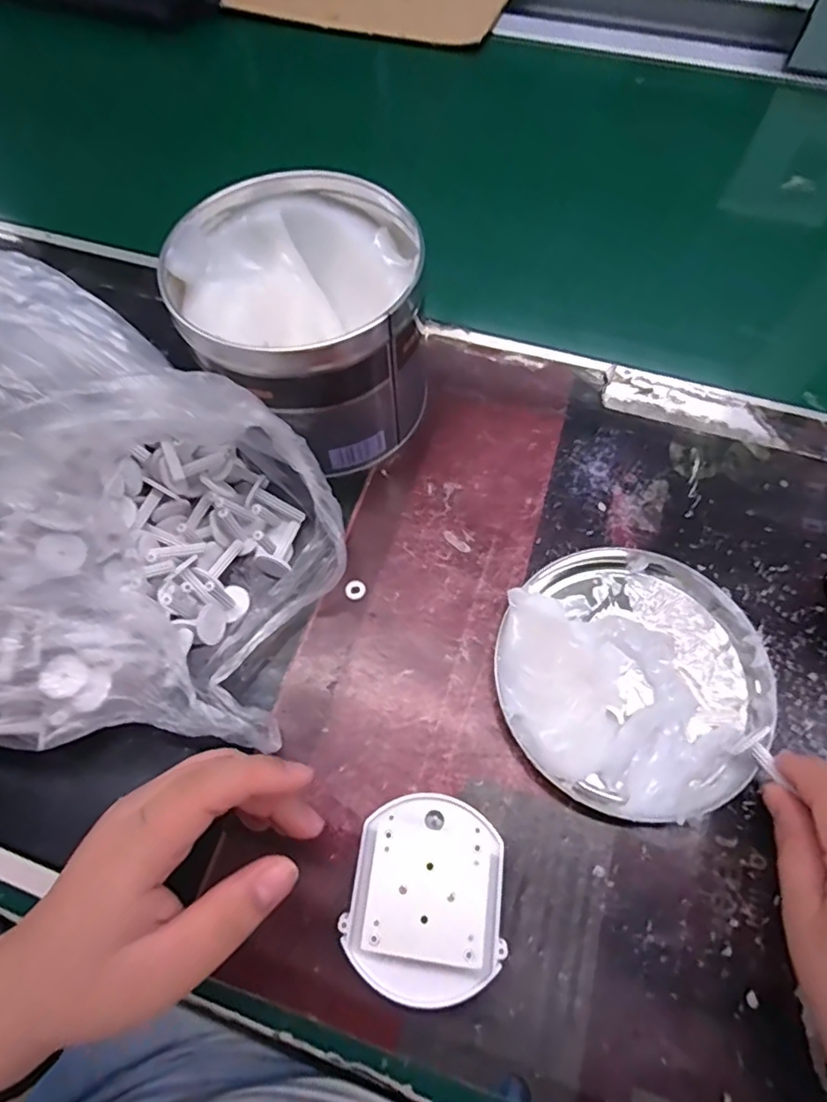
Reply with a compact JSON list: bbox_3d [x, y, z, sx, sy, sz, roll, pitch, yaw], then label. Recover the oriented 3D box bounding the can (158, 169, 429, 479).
[{"bbox_3d":[-0.056,-0.122,0.326,0.125,0.101,0.127,-39,69,-16],"label":"can"}]

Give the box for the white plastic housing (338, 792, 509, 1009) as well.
[{"bbox_3d":[0.005,0.137,0.233,0.059,0.044,0.069,2,64,2],"label":"white plastic housing"}]

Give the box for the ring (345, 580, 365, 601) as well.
[{"bbox_3d":[-0.031,0.021,0.311,0.010,0.004,0.011,-1,64,1],"label":"ring"}]

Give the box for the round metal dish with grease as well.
[{"bbox_3d":[0.106,0.056,0.278,0.125,0.027,0.128,-1,64,1],"label":"round metal dish with grease"}]

